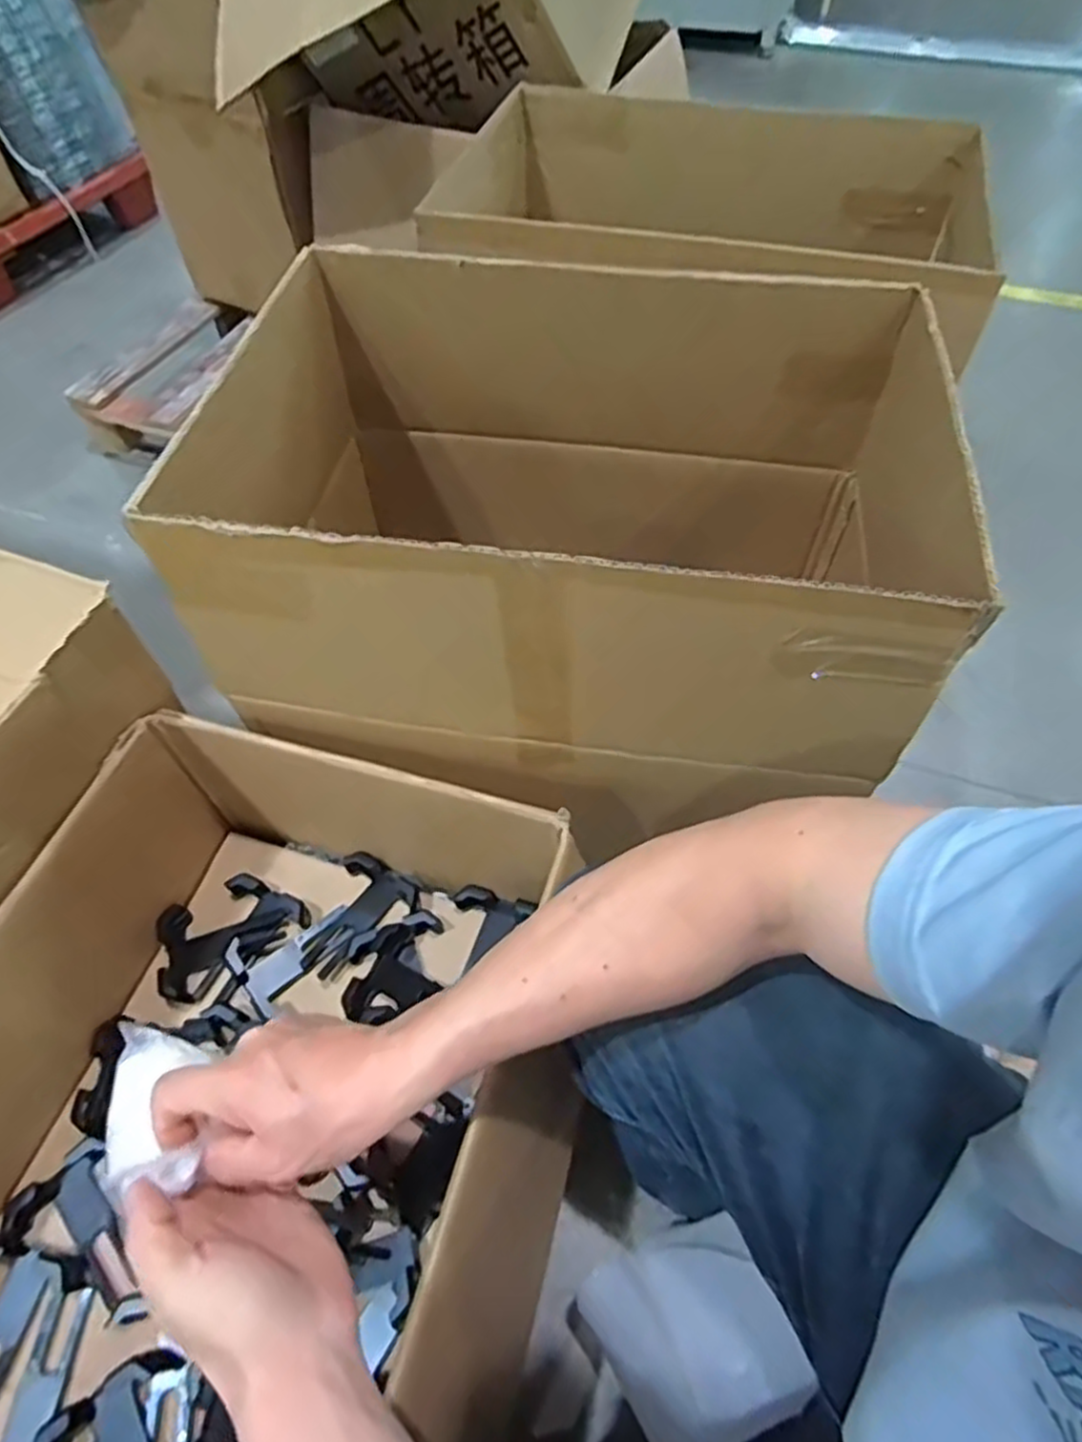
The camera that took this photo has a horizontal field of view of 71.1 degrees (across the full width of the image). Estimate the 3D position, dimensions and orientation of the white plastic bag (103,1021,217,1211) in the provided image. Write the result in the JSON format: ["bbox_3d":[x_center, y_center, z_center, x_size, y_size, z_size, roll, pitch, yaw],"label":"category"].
[{"bbox_3d":[-0.218,0.211,0.422,0.047,0.021,0.101,-23,38,-14],"label":"white plastic bag"}]

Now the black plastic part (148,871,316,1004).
[{"bbox_3d":[-0.309,0.197,0.735,0.140,0.022,0.089,-32,62,-19],"label":"black plastic part"}]

